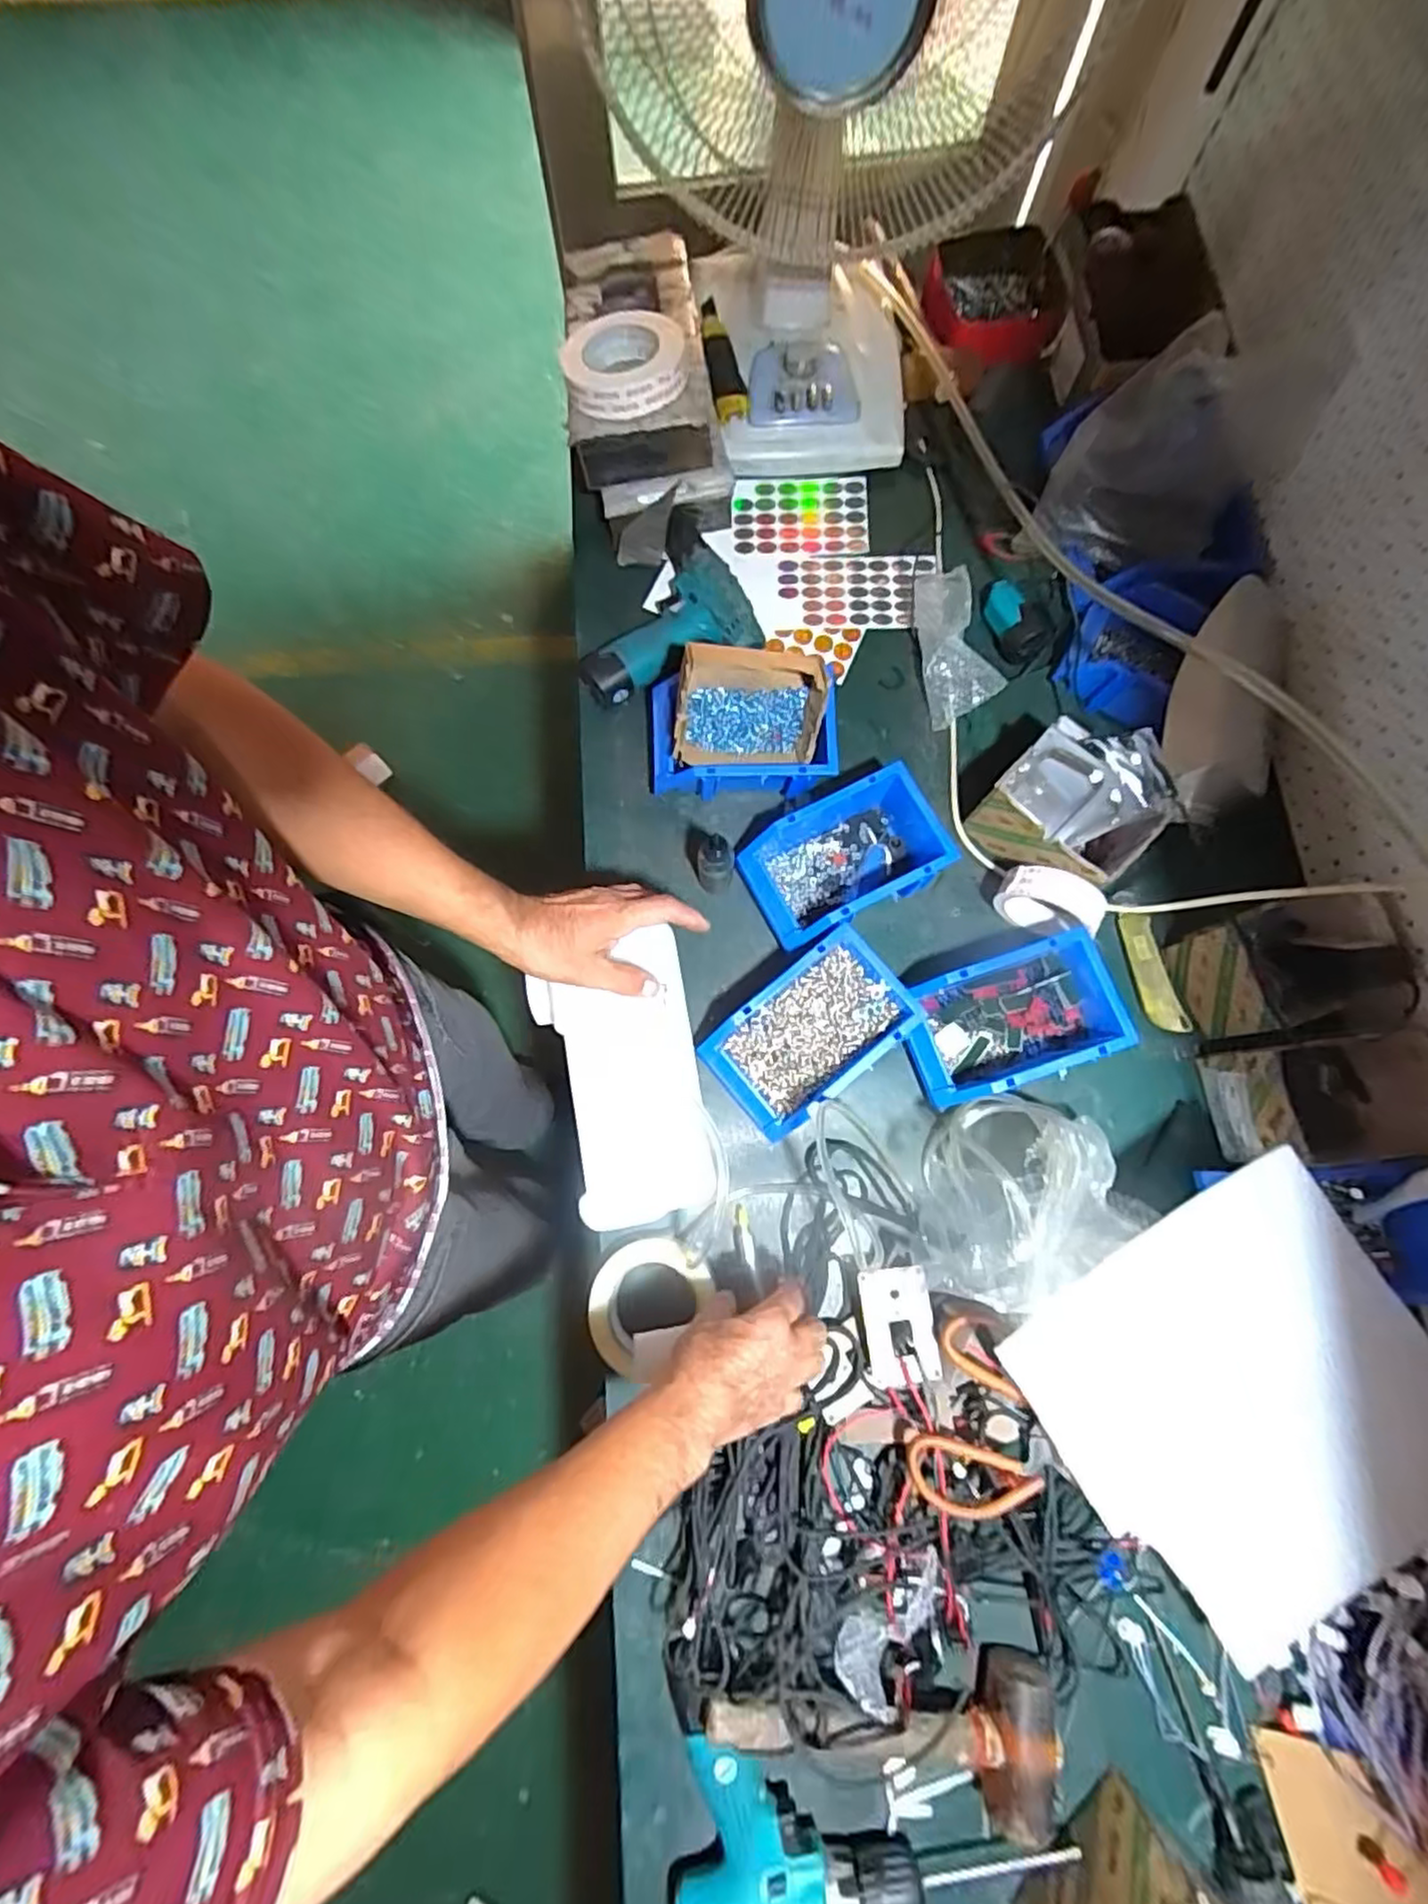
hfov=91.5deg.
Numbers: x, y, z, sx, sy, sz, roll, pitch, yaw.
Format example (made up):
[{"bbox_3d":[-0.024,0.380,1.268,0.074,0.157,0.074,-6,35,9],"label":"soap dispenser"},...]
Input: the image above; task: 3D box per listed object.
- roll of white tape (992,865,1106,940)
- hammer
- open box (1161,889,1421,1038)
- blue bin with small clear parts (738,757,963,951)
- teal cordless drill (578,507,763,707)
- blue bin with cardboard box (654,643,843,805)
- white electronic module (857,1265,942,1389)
[{"bbox_3d":[0.322,-0.047,0.672,0.090,0.085,0.037,30,79,6],"label":"roll of white tape"},{"bbox_3d":[0.132,0.608,0.528,0.275,0.057,0.099,1,77,0],"label":"hammer"},{"bbox_3d":[0.531,0.017,0.647,0.146,0.100,0.135,-5,78,-2],"label":"open box"},{"bbox_3d":[0.132,-0.092,0.691,0.195,0.075,0.116,-27,79,-6],"label":"blue bin with small clear parts"},{"bbox_3d":[-0.068,-0.384,0.780,0.200,0.059,0.189,-19,78,-5],"label":"teal cordless drill"},{"bbox_3d":[0.027,-0.225,0.703,0.183,0.126,0.113,-1,77,-1],"label":"blue bin with cardboard box"},{"bbox_3d":[0.159,0.321,0.599,0.058,0.014,0.091,-6,78,-2],"label":"white electronic module"}]

